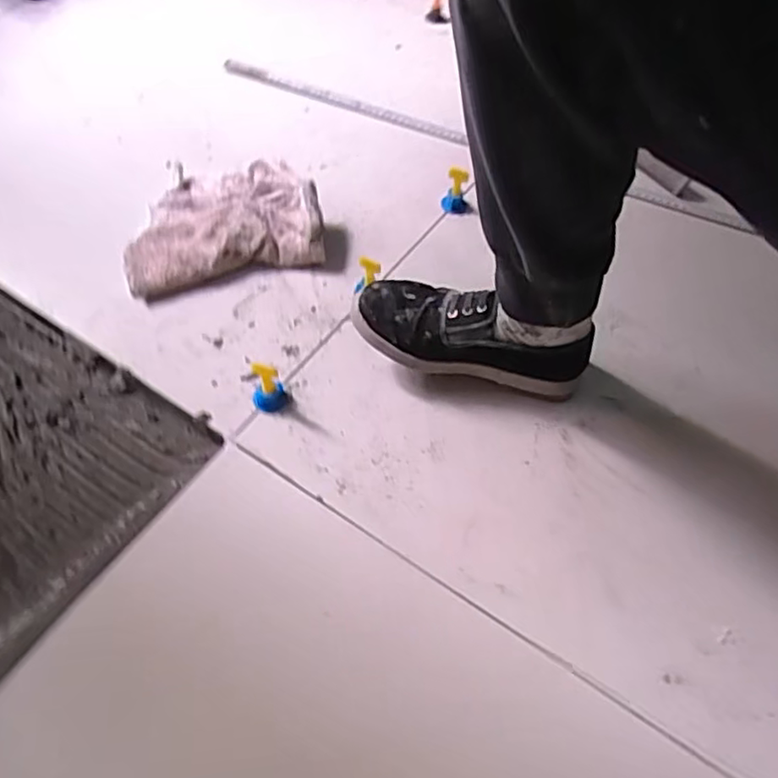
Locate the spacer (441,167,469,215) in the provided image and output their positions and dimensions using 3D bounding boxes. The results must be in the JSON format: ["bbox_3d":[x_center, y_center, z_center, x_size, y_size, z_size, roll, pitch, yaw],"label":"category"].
[{"bbox_3d":[0.084,-0.249,0.813,0.030,0.050,0.034,9,57,2],"label":"spacer"}]

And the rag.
[{"bbox_3d":[-0.200,-0.204,0.764,0.224,0.044,0.180,-14,59,-12],"label":"rag"}]

